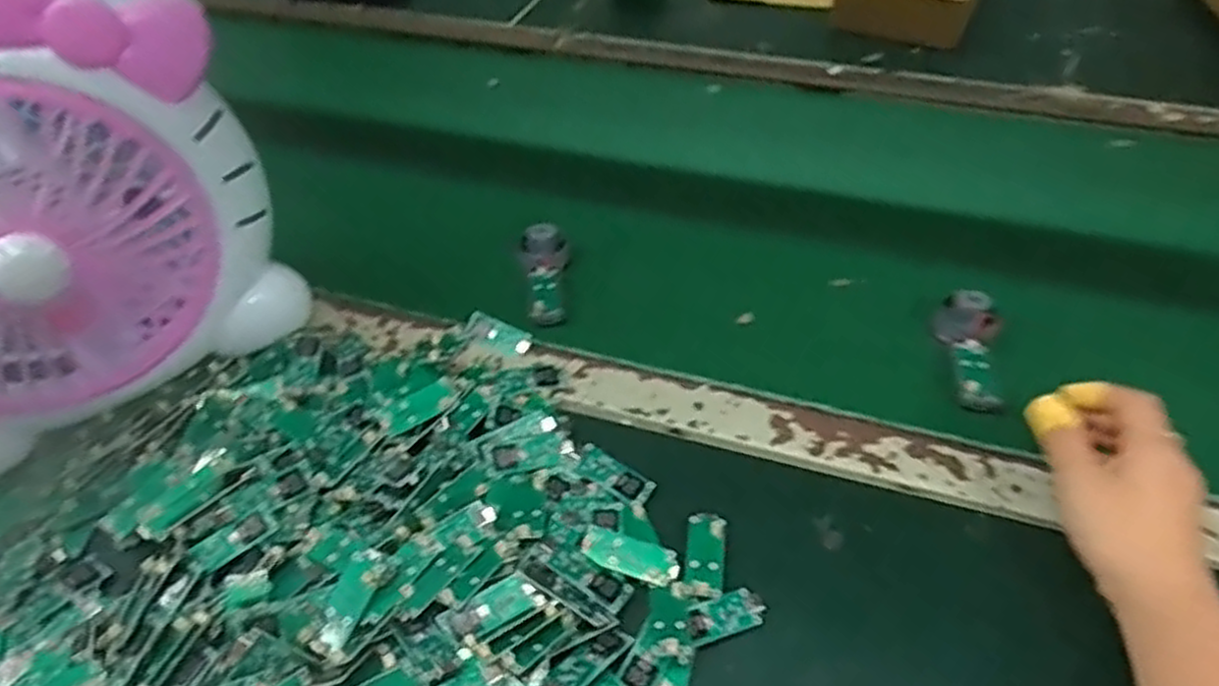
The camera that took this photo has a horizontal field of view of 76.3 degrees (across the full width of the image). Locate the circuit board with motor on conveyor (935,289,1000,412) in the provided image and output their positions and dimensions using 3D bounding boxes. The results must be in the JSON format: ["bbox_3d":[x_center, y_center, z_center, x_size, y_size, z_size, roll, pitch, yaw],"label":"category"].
[{"bbox_3d":[0.235,0.005,0.503,0.033,0.028,0.086,6,48,9],"label":"circuit board with motor on conveyor"}]

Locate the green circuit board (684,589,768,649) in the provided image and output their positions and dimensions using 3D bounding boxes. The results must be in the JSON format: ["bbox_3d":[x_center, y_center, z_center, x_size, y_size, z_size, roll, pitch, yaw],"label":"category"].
[{"bbox_3d":[0.059,0.138,0.394,0.044,0.004,0.019,-12,60,-19],"label":"green circuit board"}]

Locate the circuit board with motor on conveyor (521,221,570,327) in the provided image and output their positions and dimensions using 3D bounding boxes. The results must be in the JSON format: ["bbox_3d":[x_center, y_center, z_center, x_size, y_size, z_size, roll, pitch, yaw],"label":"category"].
[{"bbox_3d":[-0.047,-0.050,0.577,0.034,0.028,0.081,-5,60,-1],"label":"circuit board with motor on conveyor"}]

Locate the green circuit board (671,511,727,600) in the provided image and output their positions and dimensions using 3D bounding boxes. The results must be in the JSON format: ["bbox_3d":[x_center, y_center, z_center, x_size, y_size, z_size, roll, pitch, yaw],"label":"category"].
[{"bbox_3d":[0.050,0.112,0.417,0.025,0.004,0.051,5,48,8],"label":"green circuit board"}]

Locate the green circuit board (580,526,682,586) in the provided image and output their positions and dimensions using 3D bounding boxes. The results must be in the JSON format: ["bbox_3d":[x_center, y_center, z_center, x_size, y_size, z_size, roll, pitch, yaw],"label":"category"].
[{"bbox_3d":[0.011,0.113,0.413,0.052,0.005,0.022,12,49,14],"label":"green circuit board"}]

